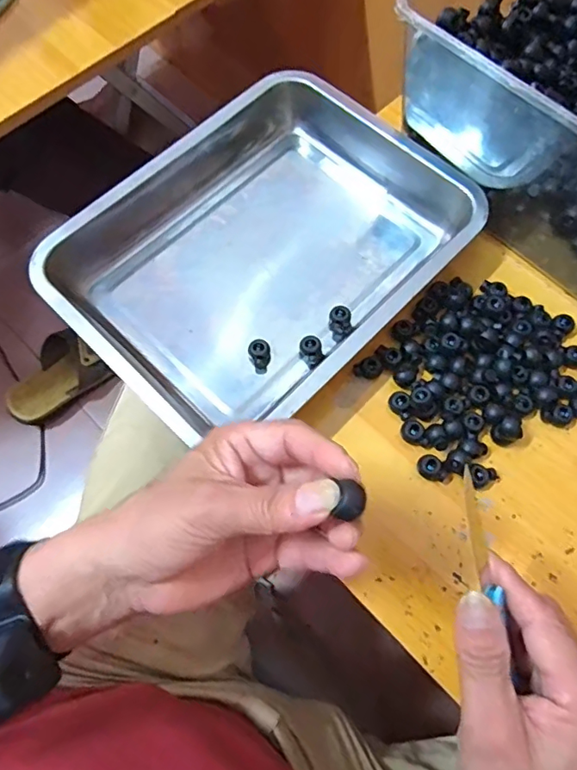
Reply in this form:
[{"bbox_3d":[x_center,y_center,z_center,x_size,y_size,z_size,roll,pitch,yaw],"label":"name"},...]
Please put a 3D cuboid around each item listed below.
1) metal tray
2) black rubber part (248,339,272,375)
[{"bbox_3d":[-0.014,-0.116,0.425,0.239,0.050,0.317,42,75,15],"label":"metal tray"},{"bbox_3d":[-0.023,-0.023,0.410,0.017,0.012,0.024,-8,69,-2],"label":"black rubber part"}]

